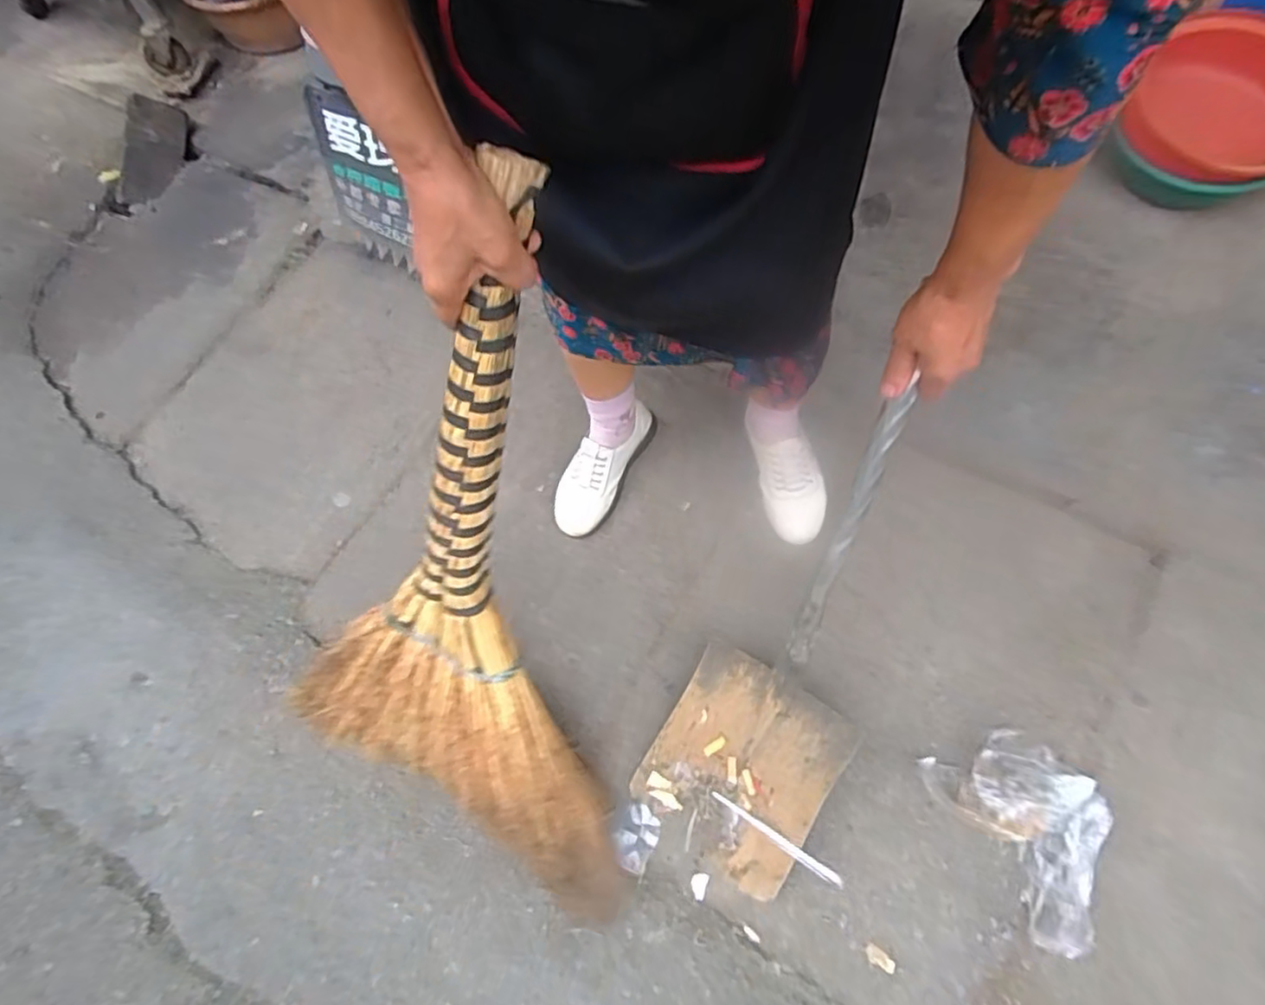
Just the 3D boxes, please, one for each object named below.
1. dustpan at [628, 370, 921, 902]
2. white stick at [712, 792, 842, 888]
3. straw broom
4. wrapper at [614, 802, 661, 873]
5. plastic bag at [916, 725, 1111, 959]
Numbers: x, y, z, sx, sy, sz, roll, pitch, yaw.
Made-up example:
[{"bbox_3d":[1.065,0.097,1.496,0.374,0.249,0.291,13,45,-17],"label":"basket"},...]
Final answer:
[{"bbox_3d":[0.166,0.162,0.743,0.199,0.558,0.114,22,21,14],"label":"dustpan"},{"bbox_3d":[0.168,0.395,0.799,0.170,0.012,0.013,24,63,35],"label":"white stick"},{"bbox_3d":[-0.171,0.098,0.613,0.338,0.739,0.073,6,30,6],"label":"straw broom"},{"bbox_3d":[0.005,0.420,0.848,0.048,0.014,0.071,27,71,16],"label":"wrapper"},{"bbox_3d":[0.462,0.366,0.764,0.145,0.137,0.213,-26,66,-6],"label":"plastic bag"}]

